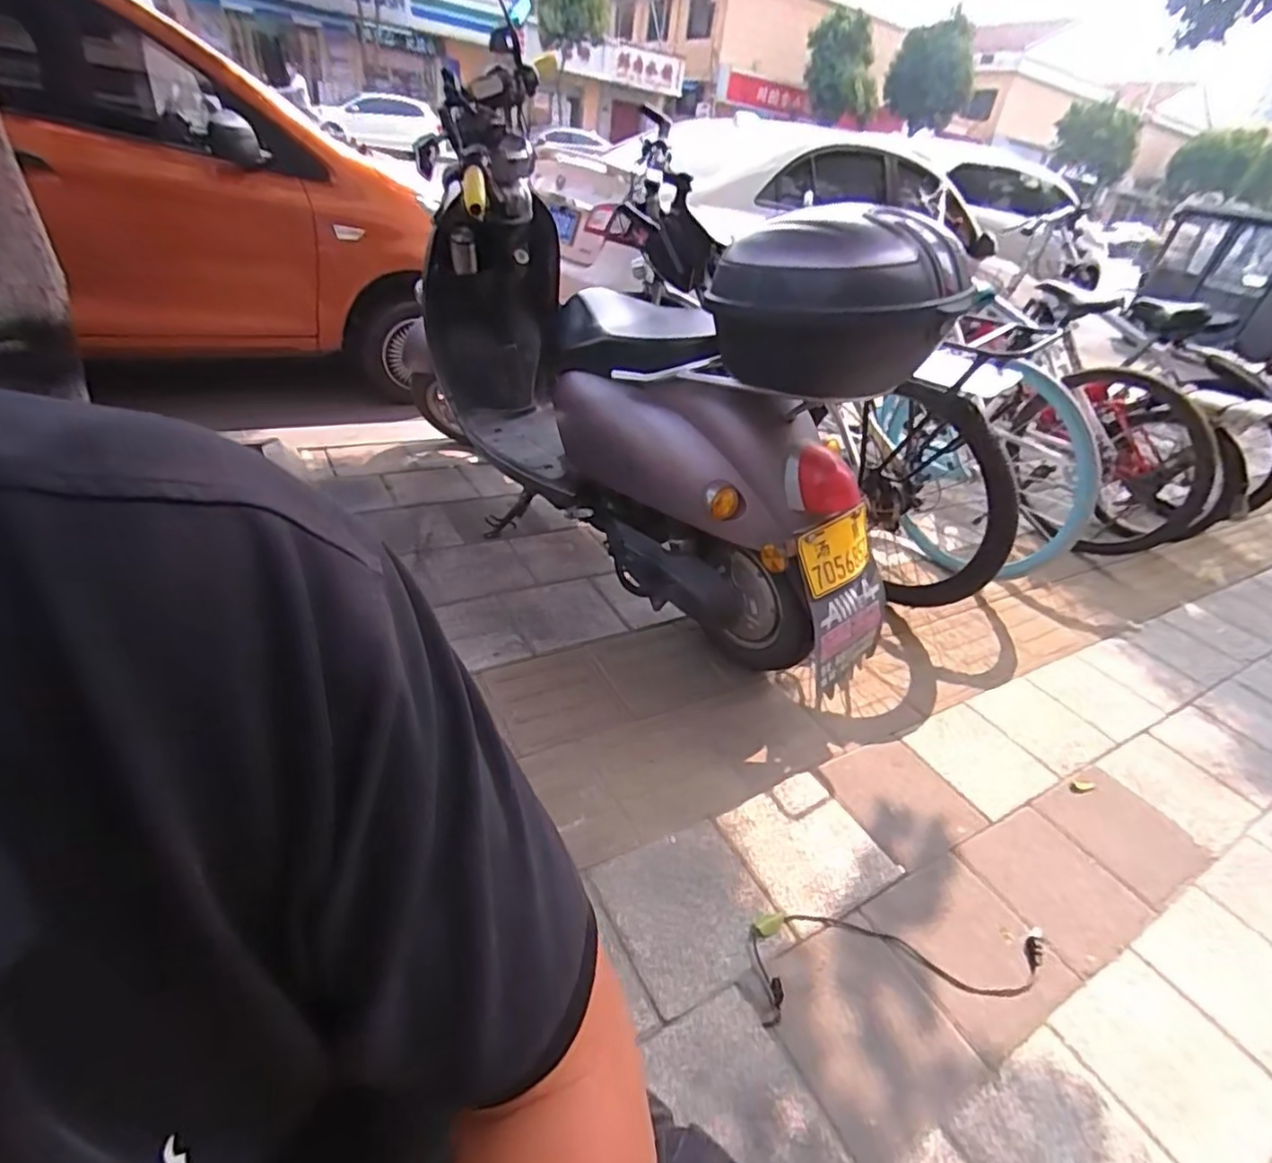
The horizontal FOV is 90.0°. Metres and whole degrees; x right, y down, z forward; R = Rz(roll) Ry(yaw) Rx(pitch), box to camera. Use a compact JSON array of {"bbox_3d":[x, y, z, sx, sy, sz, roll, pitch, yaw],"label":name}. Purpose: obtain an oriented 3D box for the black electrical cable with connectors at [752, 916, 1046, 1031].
[{"bbox_3d":[0.406,0.563,0.969,0.484,0.035,0.147,0,35,-10],"label":"black electrical cable with connectors"}]

